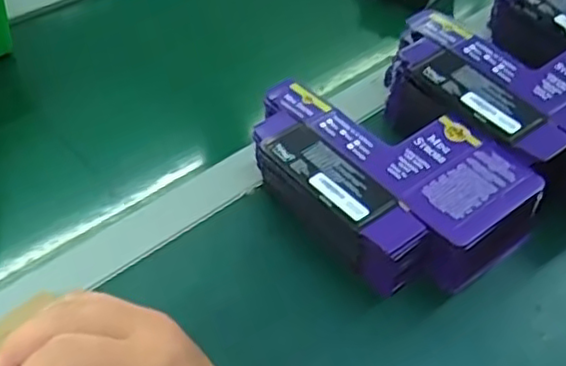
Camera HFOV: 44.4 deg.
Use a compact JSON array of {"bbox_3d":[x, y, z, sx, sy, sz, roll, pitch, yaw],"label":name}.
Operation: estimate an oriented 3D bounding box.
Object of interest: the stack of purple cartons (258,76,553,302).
[{"bbox_3d":[0.069,-0.005,0.537,0.142,0.065,0.217,-32,56,-31],"label":"stack of purple cartons"}]

